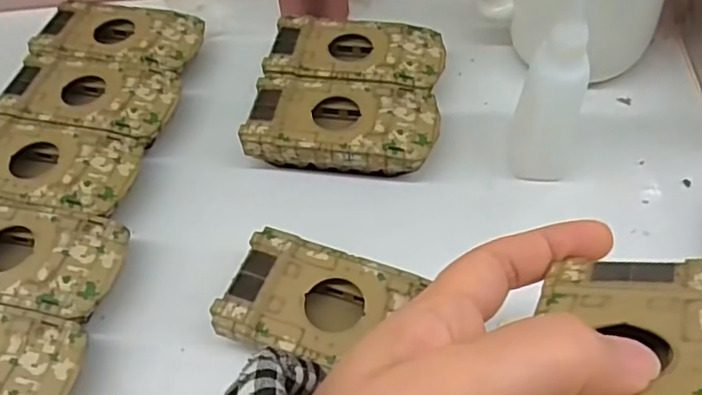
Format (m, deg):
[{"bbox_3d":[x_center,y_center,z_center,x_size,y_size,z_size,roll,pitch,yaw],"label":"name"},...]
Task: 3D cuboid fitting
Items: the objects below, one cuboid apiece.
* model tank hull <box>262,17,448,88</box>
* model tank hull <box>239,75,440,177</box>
[{"bbox_3d":[0.004,-0.076,0.356,0.095,0.025,0.048,6,55,9],"label":"model tank hull"},{"bbox_3d":[-0.004,-0.035,0.326,0.095,0.025,0.051,6,55,9],"label":"model tank hull"}]

